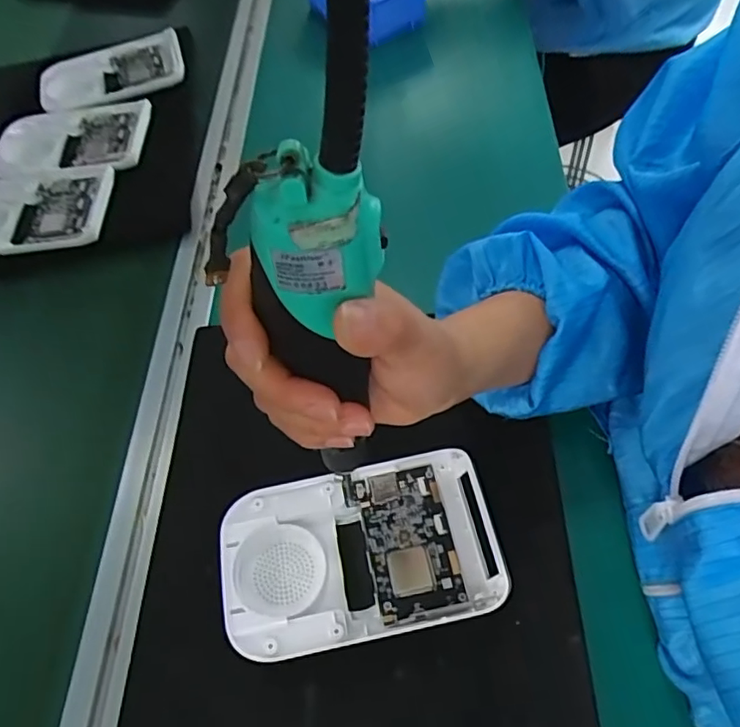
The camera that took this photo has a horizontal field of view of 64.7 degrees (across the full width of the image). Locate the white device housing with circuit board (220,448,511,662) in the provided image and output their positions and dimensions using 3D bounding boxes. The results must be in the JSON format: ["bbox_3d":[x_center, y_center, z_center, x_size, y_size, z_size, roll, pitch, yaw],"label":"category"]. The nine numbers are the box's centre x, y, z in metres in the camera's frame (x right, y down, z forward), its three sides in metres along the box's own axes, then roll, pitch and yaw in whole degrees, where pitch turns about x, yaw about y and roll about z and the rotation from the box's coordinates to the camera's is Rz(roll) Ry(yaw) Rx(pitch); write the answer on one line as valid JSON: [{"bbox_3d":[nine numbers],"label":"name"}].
[{"bbox_3d":[-0.006,0.107,0.337,0.154,0.016,0.095,-12,56,0],"label":"white device housing with circuit board"}]

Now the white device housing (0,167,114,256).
[{"bbox_3d":[-0.307,-0.136,0.522,0.151,0.016,0.093,-1,58,3],"label":"white device housing"}]

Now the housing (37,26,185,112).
[{"bbox_3d":[-0.270,-0.299,0.608,0.149,0.027,0.089,-15,58,-6],"label":"housing"}]

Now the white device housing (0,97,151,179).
[{"bbox_3d":[-0.293,-0.217,0.566,0.150,0.016,0.090,0,58,4],"label":"white device housing"}]

